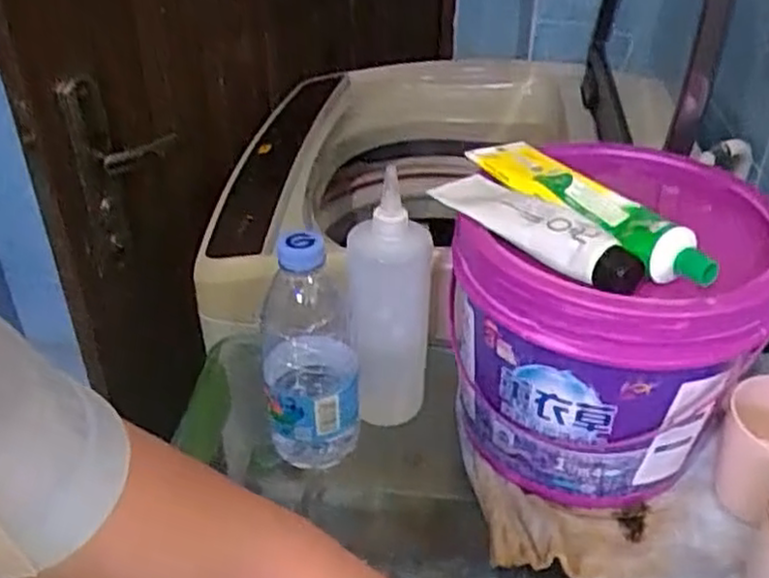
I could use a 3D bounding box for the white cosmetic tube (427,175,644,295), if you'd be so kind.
[{"bbox_3d":[0.099,-0.045,0.497,0.045,0.025,0.165,-23,42,-29],"label":"white cosmetic tube"}]

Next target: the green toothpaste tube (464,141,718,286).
[{"bbox_3d":[0.136,-0.062,0.514,0.055,0.026,0.211,-15,39,-21],"label":"green toothpaste tube"}]

